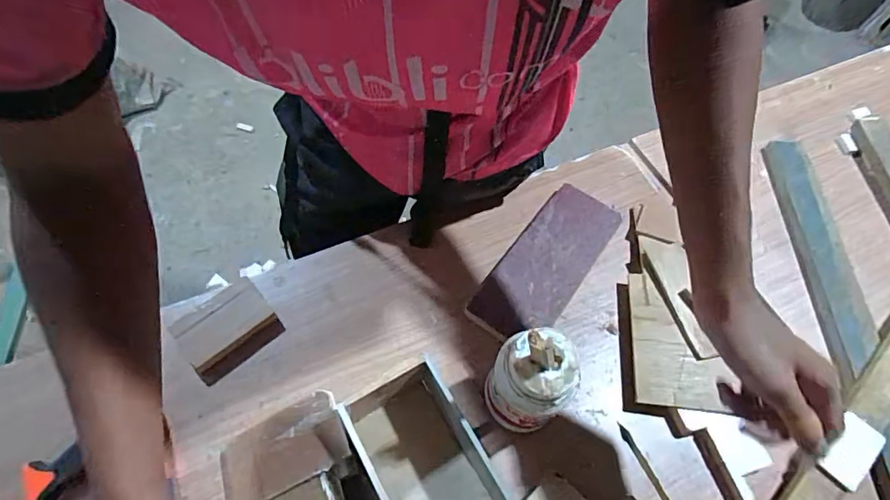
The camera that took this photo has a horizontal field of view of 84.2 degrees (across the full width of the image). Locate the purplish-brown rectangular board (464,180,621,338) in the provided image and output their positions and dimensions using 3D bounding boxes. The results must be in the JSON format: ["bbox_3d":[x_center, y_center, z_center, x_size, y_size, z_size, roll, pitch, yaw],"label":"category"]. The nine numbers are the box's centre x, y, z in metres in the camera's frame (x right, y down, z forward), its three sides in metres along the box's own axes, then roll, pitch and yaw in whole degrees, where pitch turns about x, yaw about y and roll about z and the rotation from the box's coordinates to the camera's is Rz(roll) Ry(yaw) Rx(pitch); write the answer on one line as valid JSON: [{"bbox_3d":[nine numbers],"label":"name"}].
[{"bbox_3d":[0.128,0.013,0.615,0.097,0.020,0.238,34,65,15],"label":"purplish-brown rectangular board"}]

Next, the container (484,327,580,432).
[{"bbox_3d":[0.082,0.129,0.479,0.077,0.135,0.070,20,62,8],"label":"container"}]

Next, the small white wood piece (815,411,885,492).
[{"bbox_3d":[0.410,0.205,0.498,0.040,0.013,0.075,41,75,18],"label":"small white wood piece"}]

